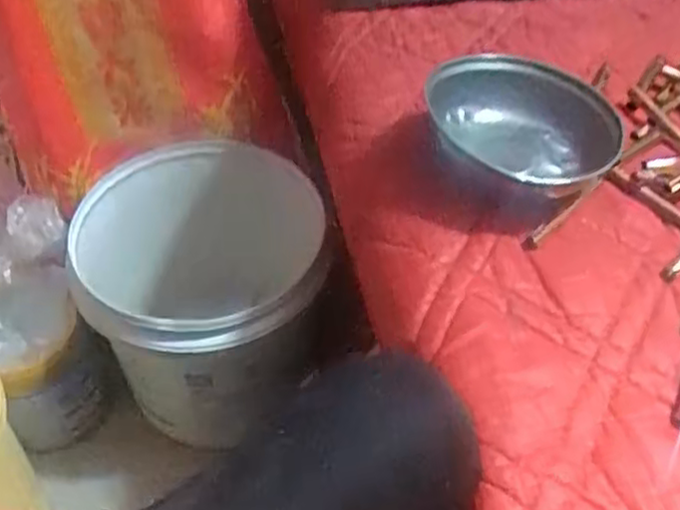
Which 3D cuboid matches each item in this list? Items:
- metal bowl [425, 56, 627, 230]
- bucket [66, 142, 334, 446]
[{"bbox_3d":[0.131,-0.081,0.513,0.131,0.065,0.133,1,47,-1],"label":"metal bowl"},{"bbox_3d":[-0.166,0.052,0.822,0.293,0.254,0.270,1,47,-1],"label":"bucket"}]

